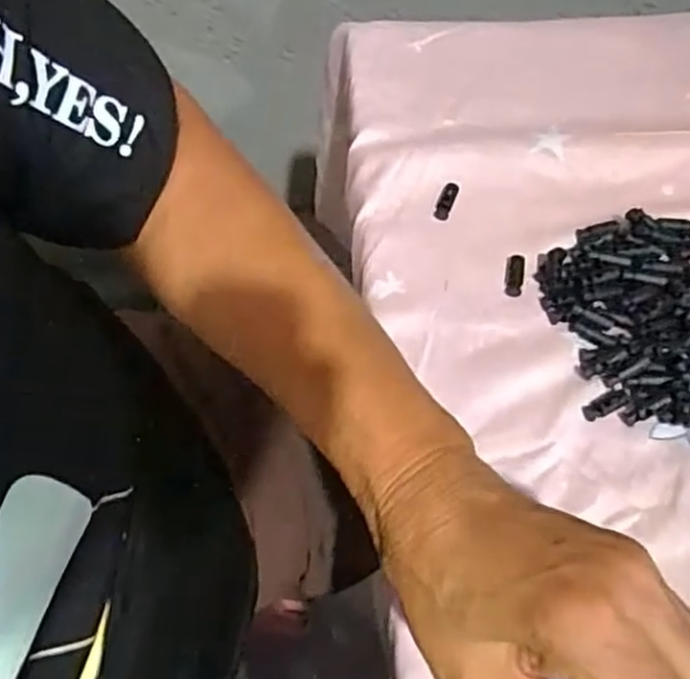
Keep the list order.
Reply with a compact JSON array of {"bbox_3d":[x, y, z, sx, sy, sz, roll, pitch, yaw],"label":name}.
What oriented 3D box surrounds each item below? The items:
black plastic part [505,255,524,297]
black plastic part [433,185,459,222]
[{"bbox_3d":[0.100,-0.038,0.405,0.011,0.007,0.026,11,62,5],"label":"black plastic part"},{"bbox_3d":[0.063,-0.086,0.431,0.011,0.006,0.027,22,63,11],"label":"black plastic part"}]

